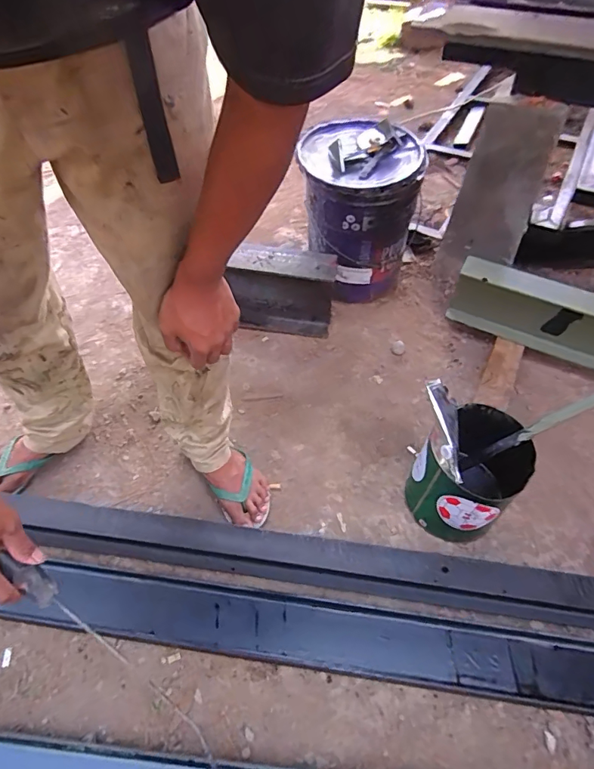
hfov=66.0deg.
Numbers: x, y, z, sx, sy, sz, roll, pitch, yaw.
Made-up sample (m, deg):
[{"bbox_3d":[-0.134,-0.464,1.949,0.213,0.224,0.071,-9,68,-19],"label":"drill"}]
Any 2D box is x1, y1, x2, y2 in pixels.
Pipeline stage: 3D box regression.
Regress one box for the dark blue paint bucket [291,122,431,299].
[{"bbox_3d":[0.151,-0.442,1.204,0.280,0.357,0.297,-1,52,2],"label":"dark blue paint bucket"}]

